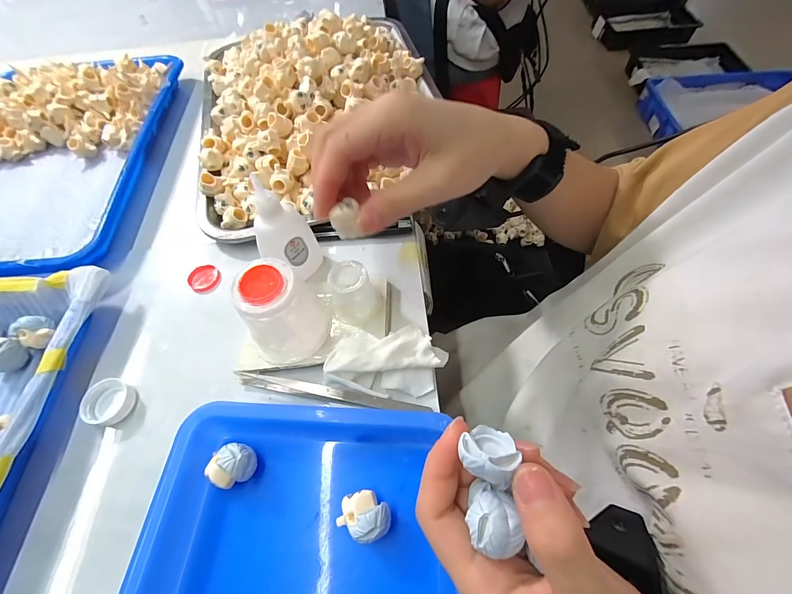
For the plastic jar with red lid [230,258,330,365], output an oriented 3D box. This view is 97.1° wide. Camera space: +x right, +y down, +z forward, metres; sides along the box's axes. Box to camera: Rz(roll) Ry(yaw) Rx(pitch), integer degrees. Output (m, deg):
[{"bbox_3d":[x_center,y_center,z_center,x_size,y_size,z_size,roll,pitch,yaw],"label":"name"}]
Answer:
[{"bbox_3d":[-0.075,0.015,0.238,0.044,0.074,0.045,-1,60,3],"label":"plastic jar with red lid"}]

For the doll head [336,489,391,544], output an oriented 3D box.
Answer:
[{"bbox_3d":[-0.017,0.121,0.195,0.027,0.026,0.022,29,66,18],"label":"doll head"}]

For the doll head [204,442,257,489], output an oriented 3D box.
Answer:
[{"bbox_3d":[-0.098,0.102,0.210,0.027,0.025,0.021,-27,62,-11],"label":"doll head"}]

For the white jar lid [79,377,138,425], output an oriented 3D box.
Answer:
[{"bbox_3d":[-0.202,0.074,0.246,0.032,0.008,0.030,15,62,12],"label":"white jar lid"}]

